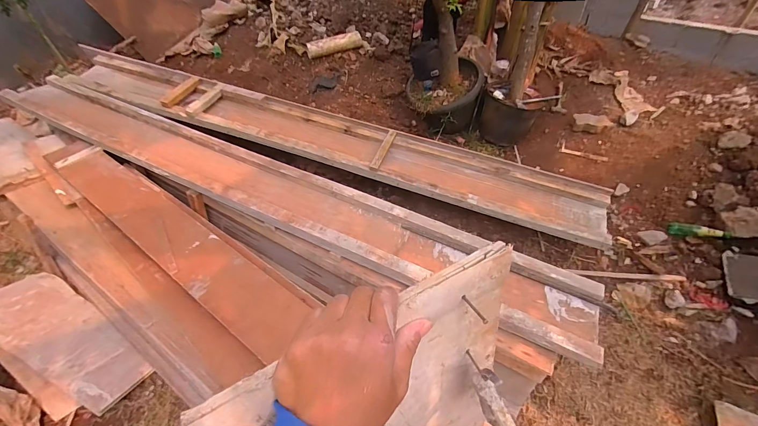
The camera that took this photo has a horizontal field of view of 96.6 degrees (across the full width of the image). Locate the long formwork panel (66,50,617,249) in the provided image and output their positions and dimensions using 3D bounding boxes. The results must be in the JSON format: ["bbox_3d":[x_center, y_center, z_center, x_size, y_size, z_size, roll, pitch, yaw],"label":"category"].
[{"bbox_3d":[-0.343,-0.437,1.854,3.126,0.085,0.411,17,56,9],"label":"long formwork panel"}]

